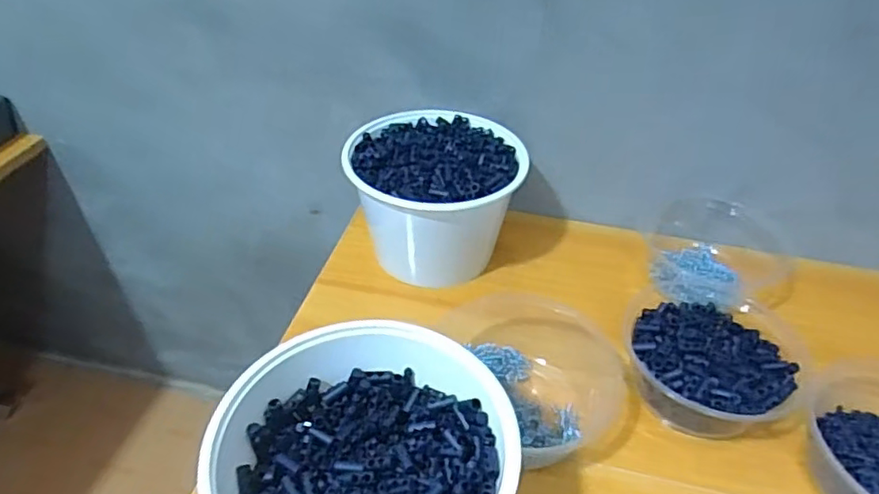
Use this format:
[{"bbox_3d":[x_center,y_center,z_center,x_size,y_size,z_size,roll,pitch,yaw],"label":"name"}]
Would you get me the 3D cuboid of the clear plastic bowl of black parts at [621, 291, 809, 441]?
[{"bbox_3d":[0.217,0.094,0.485,0.140,0.055,0.130,8,41,8],"label":"clear plastic bowl of black parts"}]

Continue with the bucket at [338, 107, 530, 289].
[{"bbox_3d":[-0.005,-0.047,0.611,0.166,0.120,0.144,-3,40,-5],"label":"bucket"}]

